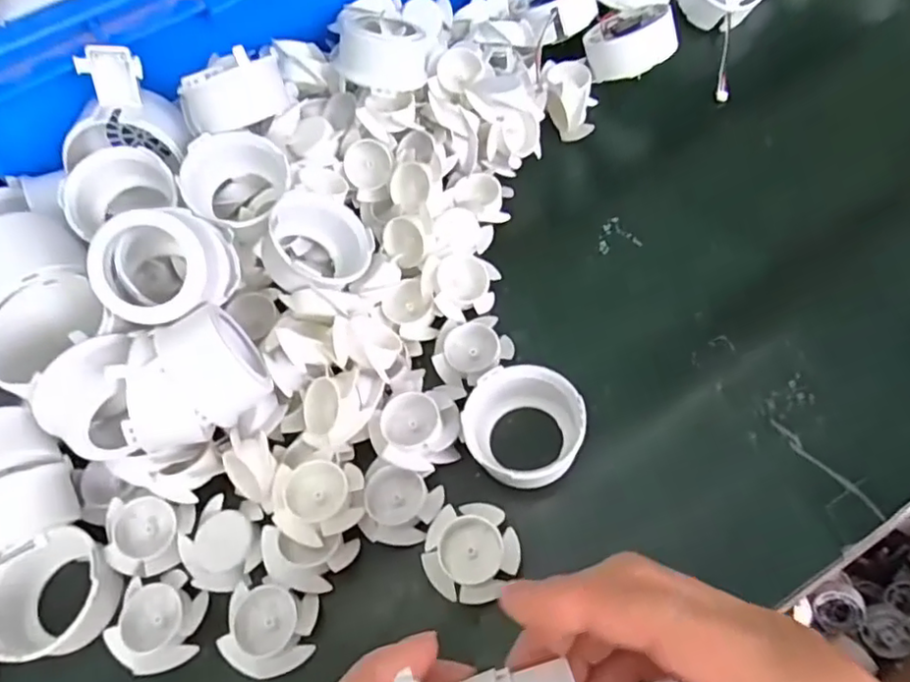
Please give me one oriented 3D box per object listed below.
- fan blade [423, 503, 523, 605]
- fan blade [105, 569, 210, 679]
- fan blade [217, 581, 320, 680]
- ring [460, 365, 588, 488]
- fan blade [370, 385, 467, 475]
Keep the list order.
[{"bbox_3d":[0.007,0.092,0.269,0.038,0.014,0.040,-3,62,5],"label":"fan blade"},{"bbox_3d":[-0.130,0.121,0.267,0.038,0.008,0.039,-3,62,5],"label":"fan blade"},{"bbox_3d":[-0.078,0.123,0.261,0.037,0.015,0.034,3,63,8],"label":"fan blade"},{"bbox_3d":[0.032,0.038,0.286,0.055,0.025,0.049,29,69,19],"label":"ring"},{"bbox_3d":[-0.017,0.043,0.291,0.044,0.022,0.036,-7,68,-2],"label":"fan blade"}]

